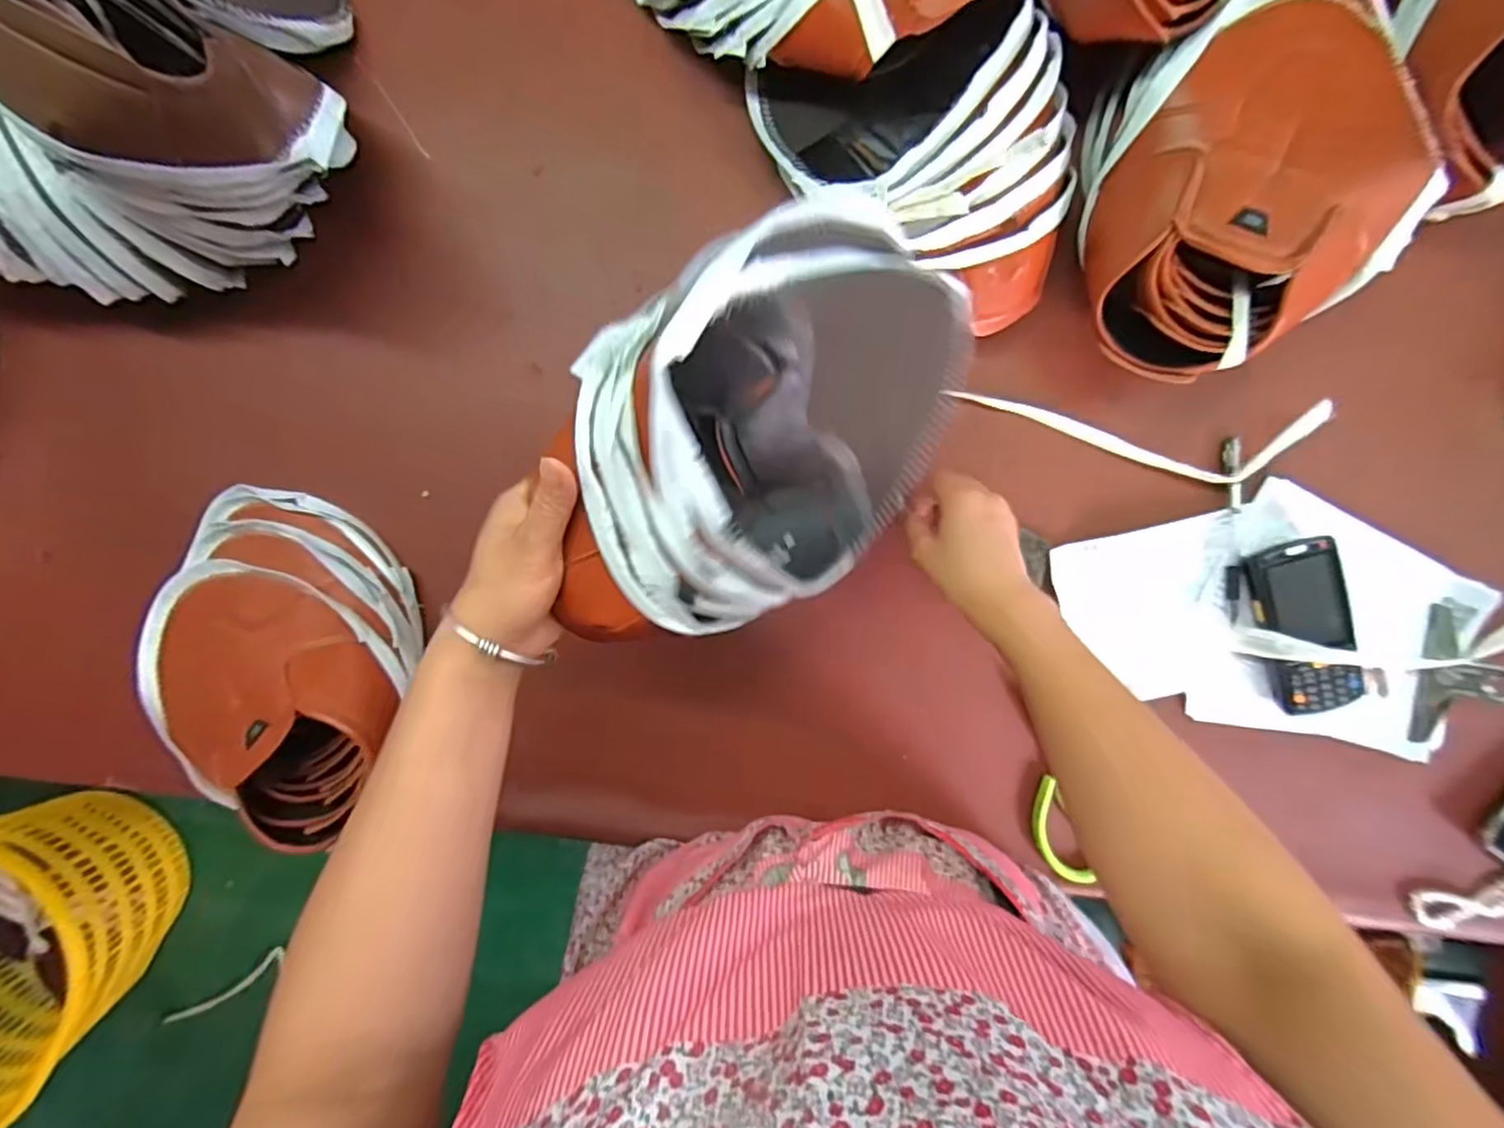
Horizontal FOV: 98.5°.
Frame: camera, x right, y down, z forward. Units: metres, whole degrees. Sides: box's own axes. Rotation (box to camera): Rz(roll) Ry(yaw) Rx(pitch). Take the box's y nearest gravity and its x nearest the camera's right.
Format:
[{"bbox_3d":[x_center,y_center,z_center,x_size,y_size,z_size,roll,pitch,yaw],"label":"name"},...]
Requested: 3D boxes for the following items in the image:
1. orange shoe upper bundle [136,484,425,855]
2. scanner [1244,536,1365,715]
[{"bbox_3d":[-0.393,0.061,0.520,0.206,0.137,0.205,26,97,-2],"label":"orange shoe upper bundle"},{"bbox_3d":[0.467,0.051,0.548,0.073,0.028,0.141,-16,96,3],"label":"scanner"}]

